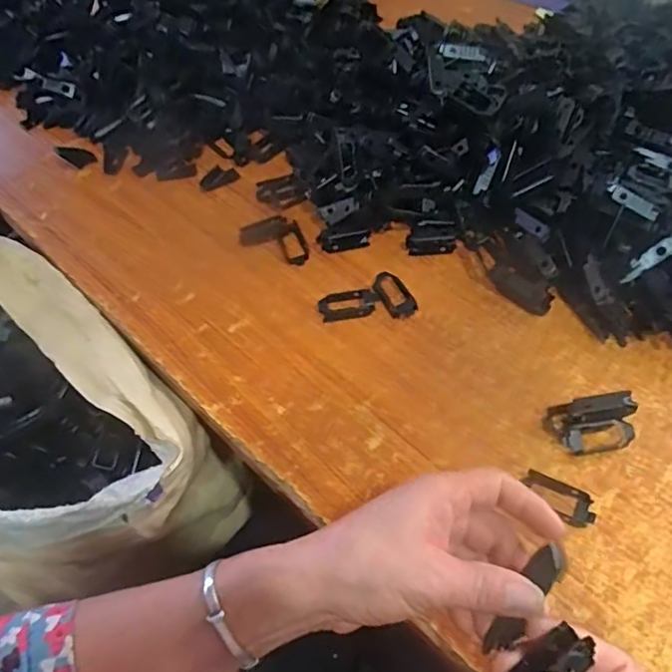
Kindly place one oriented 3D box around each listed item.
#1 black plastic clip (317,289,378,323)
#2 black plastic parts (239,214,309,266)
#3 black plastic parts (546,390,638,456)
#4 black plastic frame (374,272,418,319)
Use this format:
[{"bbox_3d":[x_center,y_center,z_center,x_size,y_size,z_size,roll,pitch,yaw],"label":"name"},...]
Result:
[{"bbox_3d":[0.011,-0.026,0.484,0.051,0.012,0.022,-14,54,-5],"label":"black plastic clip"},{"bbox_3d":[-0.055,-0.094,0.533,0.070,0.016,0.041,22,59,19],"label":"black plastic parts"},{"bbox_3d":[0.186,0.064,0.403,0.057,0.025,0.039,-10,54,-2],"label":"black plastic parts"},{"bbox_3d":[0.050,-0.035,0.490,0.026,0.010,0.047,-25,56,-13],"label":"black plastic frame"}]

